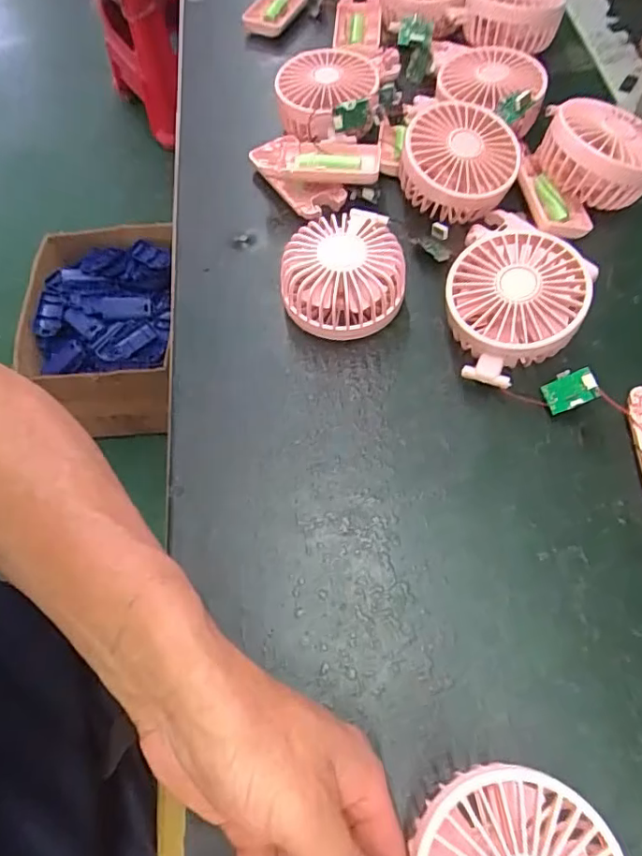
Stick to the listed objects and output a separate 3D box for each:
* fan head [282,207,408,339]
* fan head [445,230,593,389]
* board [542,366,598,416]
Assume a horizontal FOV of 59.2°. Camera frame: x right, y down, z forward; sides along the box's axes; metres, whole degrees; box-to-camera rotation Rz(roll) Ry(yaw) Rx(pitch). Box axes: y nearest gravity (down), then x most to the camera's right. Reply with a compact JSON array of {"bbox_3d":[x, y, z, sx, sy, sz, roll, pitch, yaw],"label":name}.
[{"bbox_3d":[0.014,-0.109,0.400,0.084,0.051,0.084,-2,62,3],"label":"fan head"},{"bbox_3d":[0.124,-0.075,0.371,0.082,0.051,0.096,16,64,12],"label":"fan head"},{"bbox_3d":[0.158,-0.024,0.359,0.031,0.006,0.024,-25,79,26],"label":"board"}]

